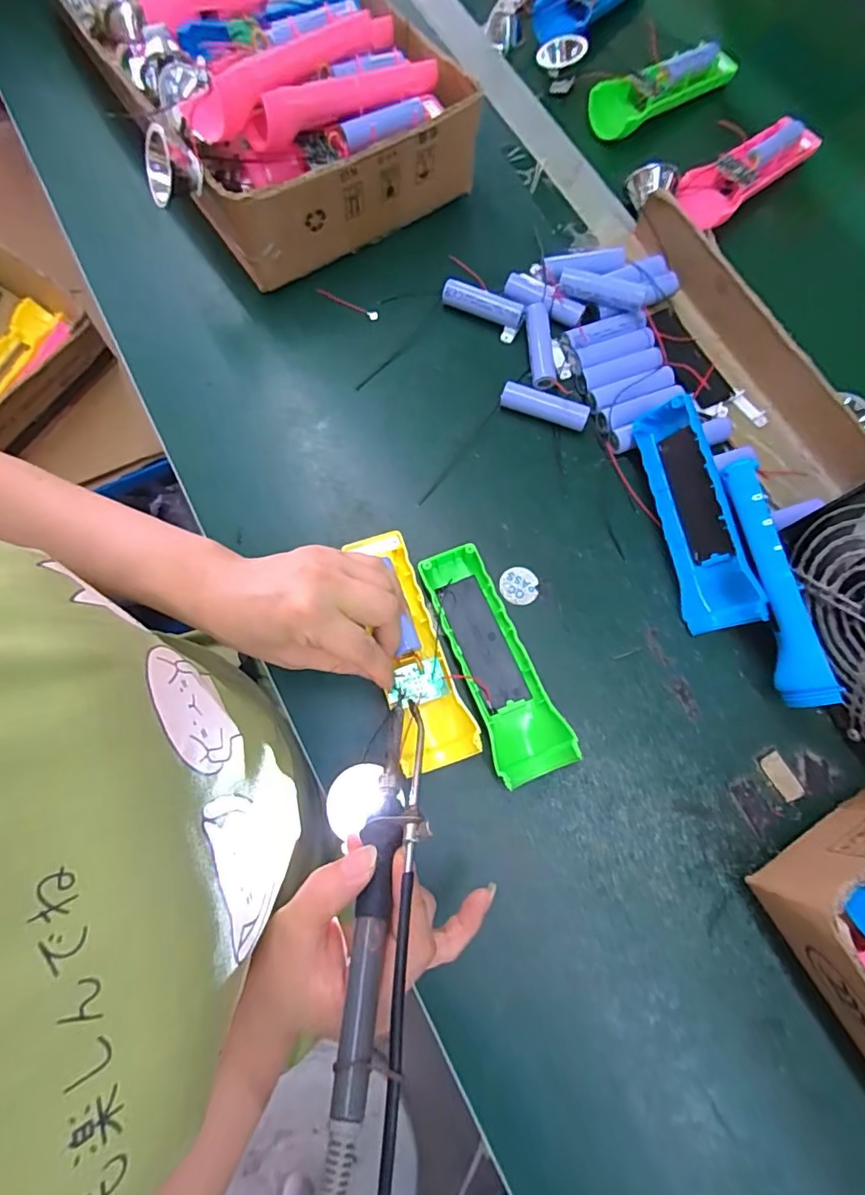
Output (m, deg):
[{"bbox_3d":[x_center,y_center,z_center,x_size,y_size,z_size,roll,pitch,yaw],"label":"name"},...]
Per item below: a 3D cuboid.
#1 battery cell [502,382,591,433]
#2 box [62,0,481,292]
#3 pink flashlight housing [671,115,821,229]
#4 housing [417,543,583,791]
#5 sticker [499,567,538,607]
[{"bbox_3d":[0.083,-0.142,0.395,0.064,0.016,0.016,20,75,4],"label":"battery cell"},{"bbox_3d":[-0.168,-0.471,0.437,0.239,0.108,0.427,-30,77,-8],"label":"box"},{"bbox_3d":[0.264,-0.360,0.454,0.167,0.026,0.046,-36,78,-11],"label":"pink flashlight housing"},{"bbox_3d":[0.040,0.040,0.348,0.048,0.026,0.154,-20,76,-7],"label":"housing"},{"bbox_3d":[0.061,-0.008,0.372,0.026,0.004,0.026,0,74,-2],"label":"sticker"}]

